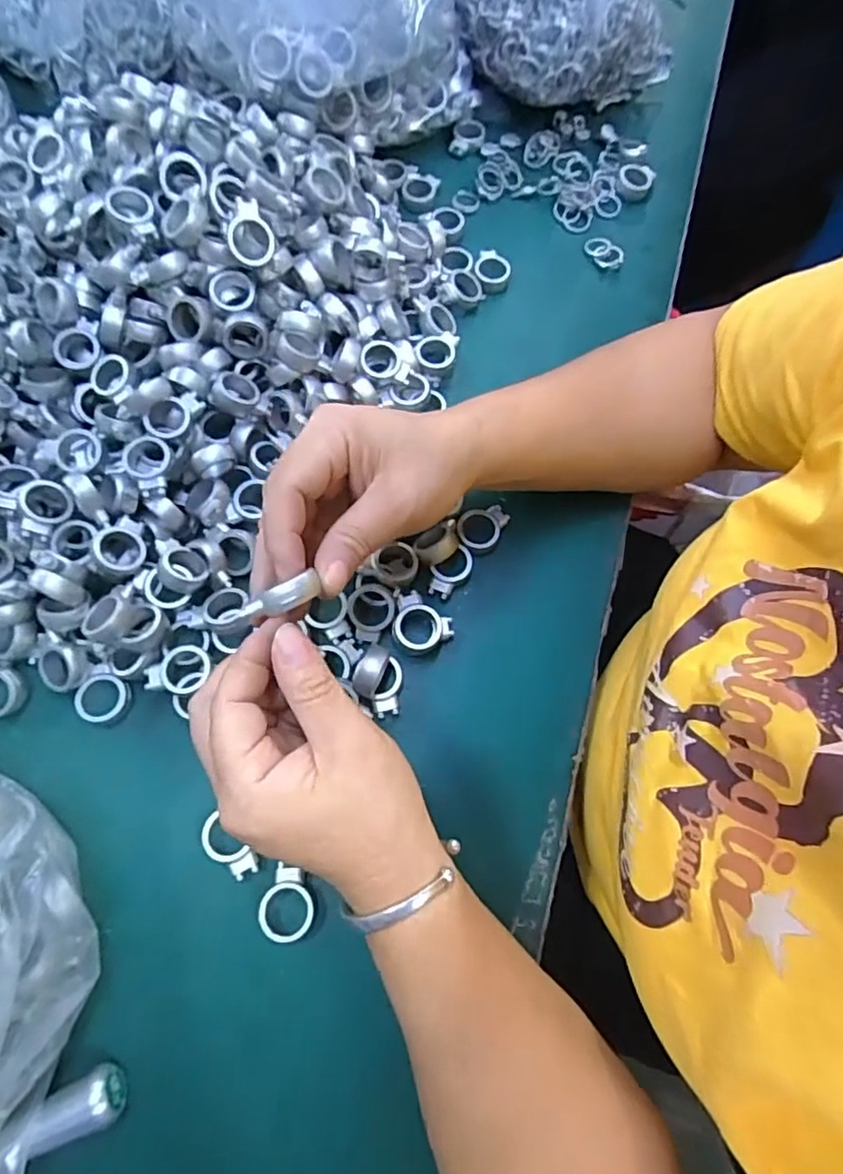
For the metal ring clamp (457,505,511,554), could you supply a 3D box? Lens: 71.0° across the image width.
[{"bbox_3d":[0.036,-0.036,0.351,0.024,0.010,0.035,42,74,12],"label":"metal ring clamp"}]

